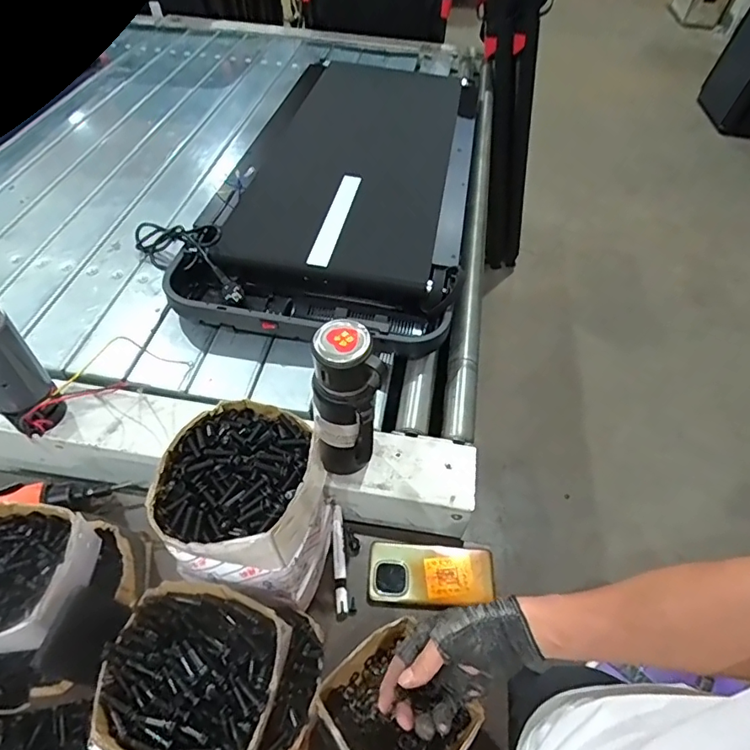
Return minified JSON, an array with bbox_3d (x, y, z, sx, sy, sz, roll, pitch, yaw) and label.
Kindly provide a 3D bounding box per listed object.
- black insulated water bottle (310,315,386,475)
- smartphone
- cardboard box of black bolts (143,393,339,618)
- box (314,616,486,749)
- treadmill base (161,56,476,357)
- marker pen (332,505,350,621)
[{"bbox_3d":[-0.036,0.042,0.616,0.074,0.235,0.071,-7,52,-9],"label":"black insulated water bottle"},{"bbox_3d":[0.075,0.265,0.672,0.163,0.014,0.079,4,51,0],"label":"smartphone"},{"bbox_3d":[-0.135,0.150,0.562,0.151,0.194,0.164,14,52,8],"label":"cardboard box of black bolts"},{"bbox_3d":[0.021,0.369,0.550,0.126,0.070,0.143,-34,60,-27],"label":"box"},{"bbox_3d":[-0.042,-0.388,1.049,0.483,0.081,0.822,11,51,6],"label":"treadmill base"},{"bbox_3d":[-0.048,0.247,0.677,0.017,0.015,0.145,-3,51,-6],"label":"marker pen"}]

